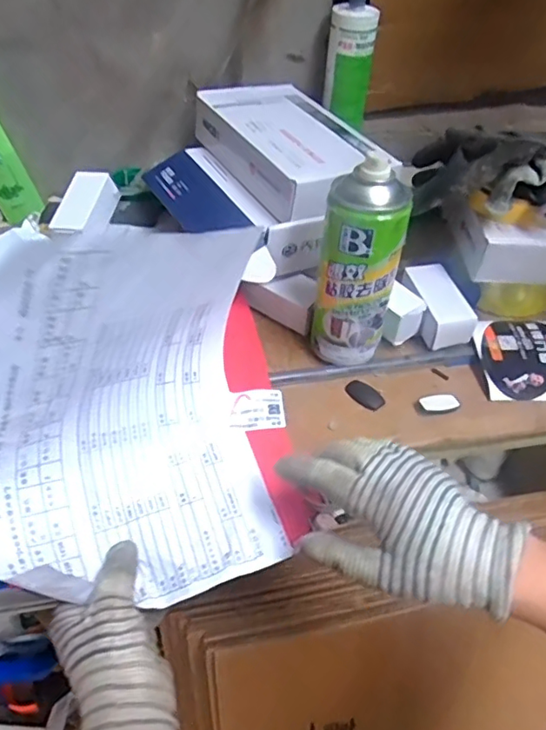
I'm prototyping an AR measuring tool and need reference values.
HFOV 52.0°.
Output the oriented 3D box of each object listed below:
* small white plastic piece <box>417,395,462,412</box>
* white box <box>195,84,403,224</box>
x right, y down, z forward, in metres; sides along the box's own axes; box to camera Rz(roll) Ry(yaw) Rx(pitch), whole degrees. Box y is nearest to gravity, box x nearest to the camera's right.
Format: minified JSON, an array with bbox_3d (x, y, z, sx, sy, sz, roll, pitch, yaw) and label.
[{"bbox_3d":[0.149,0.034,0.500,0.037,0.010,0.018,-11,47,-14],"label":"small white plastic piece"},{"bbox_3d":[0.022,-0.218,0.563,0.122,0.051,0.209,-21,50,-23],"label":"white box"}]

